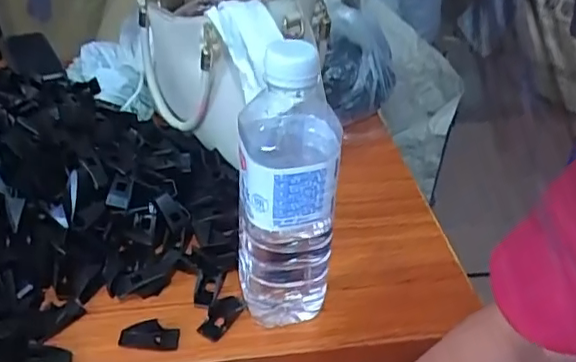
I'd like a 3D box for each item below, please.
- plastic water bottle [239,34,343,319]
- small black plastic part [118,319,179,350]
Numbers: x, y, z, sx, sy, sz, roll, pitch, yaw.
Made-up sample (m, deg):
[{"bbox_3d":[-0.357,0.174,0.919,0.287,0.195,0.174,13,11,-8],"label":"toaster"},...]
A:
[{"bbox_3d":[0.000,0.010,0.397,0.066,0.211,0.067,4,38,-1],"label":"plastic water bottle"},{"bbox_3d":[-0.101,0.113,0.429,0.043,0.005,0.021,4,69,2],"label":"small black plastic part"}]

